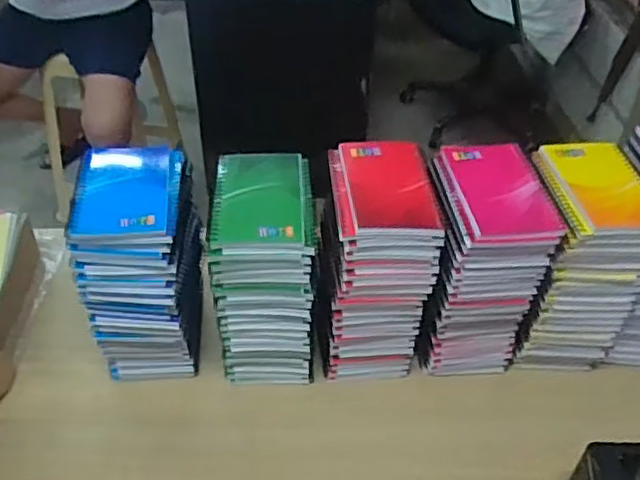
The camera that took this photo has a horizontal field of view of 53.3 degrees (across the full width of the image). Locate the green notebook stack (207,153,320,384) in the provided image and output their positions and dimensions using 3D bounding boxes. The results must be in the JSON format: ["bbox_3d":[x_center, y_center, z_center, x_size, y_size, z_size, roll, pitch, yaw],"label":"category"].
[{"bbox_3d":[-0.057,0.038,0.661,0.093,0.212,0.130,-4,42,-6],"label":"green notebook stack"}]

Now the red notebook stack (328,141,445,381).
[{"bbox_3d":[0.054,0.030,0.669,0.096,0.223,0.134,-3,42,-5],"label":"red notebook stack"}]

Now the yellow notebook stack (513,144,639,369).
[{"bbox_3d":[0.277,0.030,0.697,0.106,0.234,0.125,1,42,-1],"label":"yellow notebook stack"}]

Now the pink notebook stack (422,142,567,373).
[{"bbox_3d":[0.165,0.032,0.691,0.103,0.228,0.133,-2,42,-5],"label":"pink notebook stack"}]

